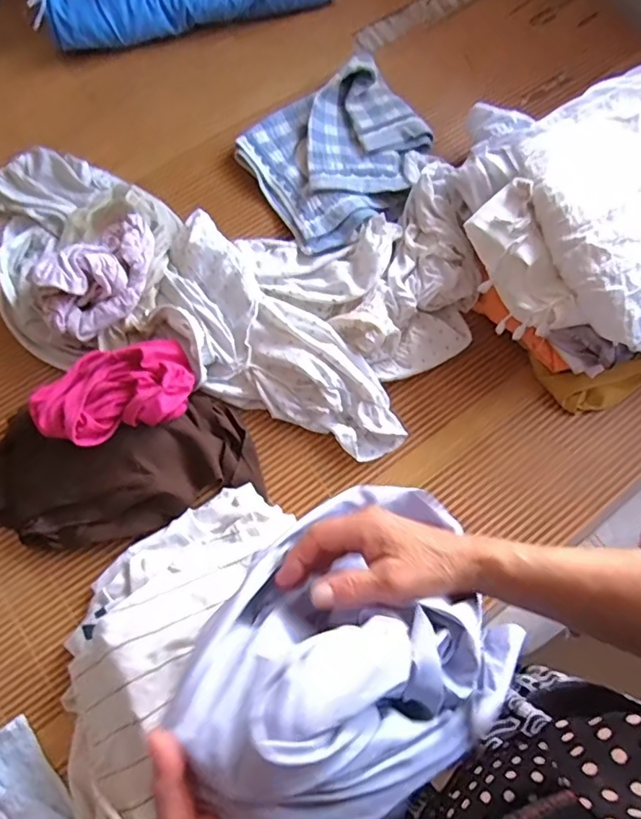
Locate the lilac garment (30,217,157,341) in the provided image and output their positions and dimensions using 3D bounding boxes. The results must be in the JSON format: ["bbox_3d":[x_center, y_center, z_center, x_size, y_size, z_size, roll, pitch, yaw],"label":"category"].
[{"bbox_3d":[-0.272,-0.168,0.676,0.107,0.054,0.169,38,75,10],"label":"lilac garment"}]

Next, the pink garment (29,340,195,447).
[{"bbox_3d":[-0.243,-0.021,0.639,0.183,0.052,0.113,-16,74,-7],"label":"pink garment"}]

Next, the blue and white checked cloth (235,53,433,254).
[{"bbox_3d":[0.036,-0.369,0.810,0.261,0.044,0.258,-30,74,-10],"label":"blue and white checked cloth"}]

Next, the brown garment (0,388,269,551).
[{"bbox_3d":[-0.238,0.069,0.656,0.324,0.059,0.168,-8,71,-3],"label":"brown garment"}]

